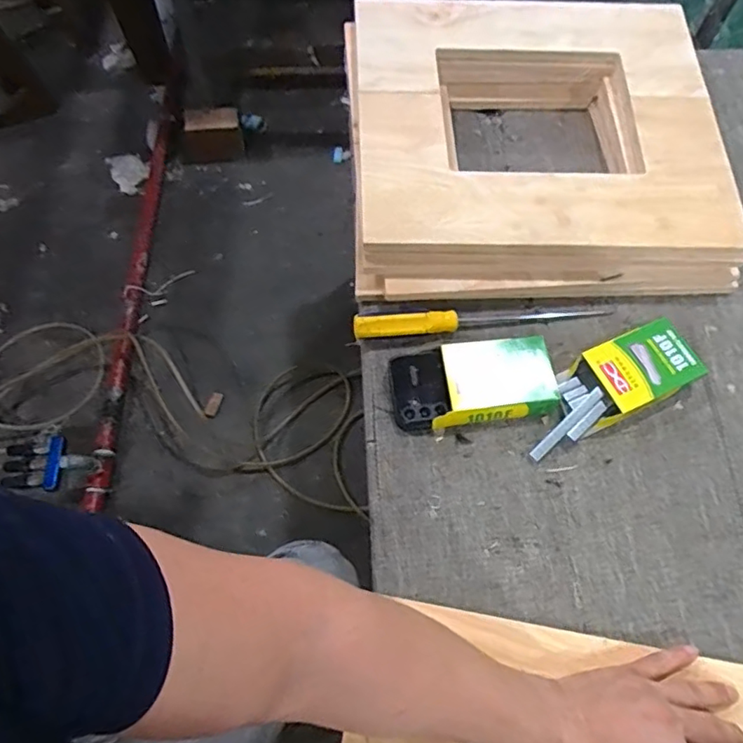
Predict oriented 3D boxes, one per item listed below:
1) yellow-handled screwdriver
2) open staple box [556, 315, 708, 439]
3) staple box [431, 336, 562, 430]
[{"bbox_3d":[0.124,-0.059,0.624,0.288,0.024,0.023,-6,65,-9],"label":"yellow-handled screwdriver"},{"bbox_3d":[0.269,0.005,0.593,0.147,0.037,0.080,-23,67,-11],"label":"open staple box"},{"bbox_3d":[0.125,0.011,0.590,0.127,0.031,0.081,-7,65,-4],"label":"staple box"}]

